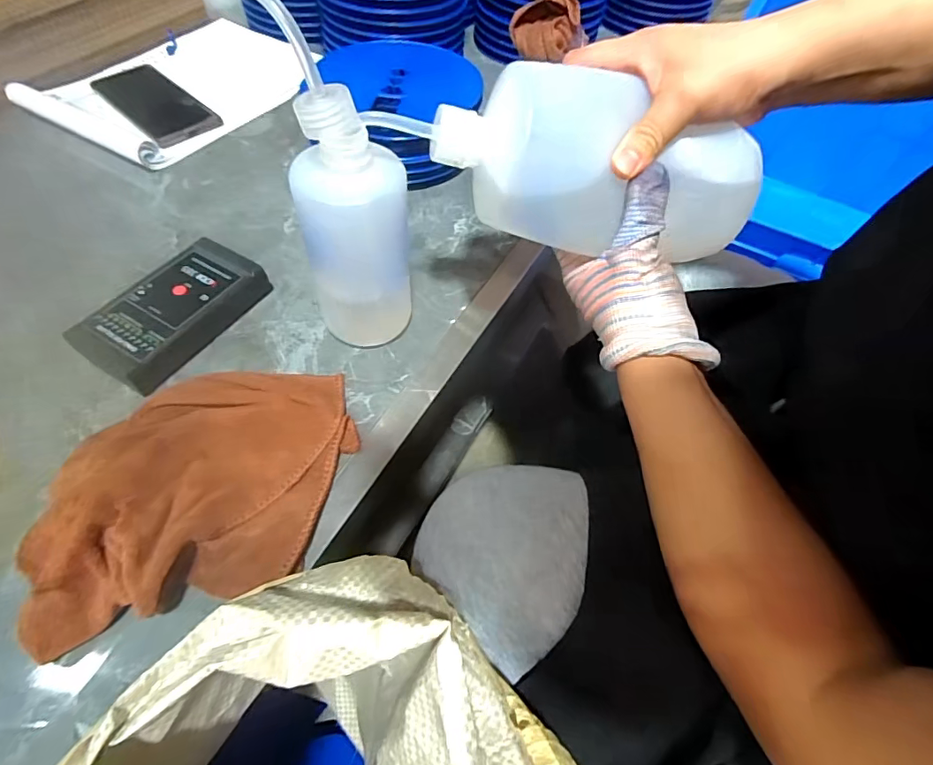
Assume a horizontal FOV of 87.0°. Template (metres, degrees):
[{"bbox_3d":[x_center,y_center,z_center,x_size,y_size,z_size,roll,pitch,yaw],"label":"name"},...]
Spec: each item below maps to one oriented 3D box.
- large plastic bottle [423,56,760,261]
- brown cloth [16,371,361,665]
[{"bbox_3d":[0.080,-0.131,0.301,0.197,0.076,0.072,7,56,-10],"label":"large plastic bottle"},{"bbox_3d":[-0.162,0.054,0.306,0.184,0.040,0.155,-14,59,-14],"label":"brown cloth"}]

